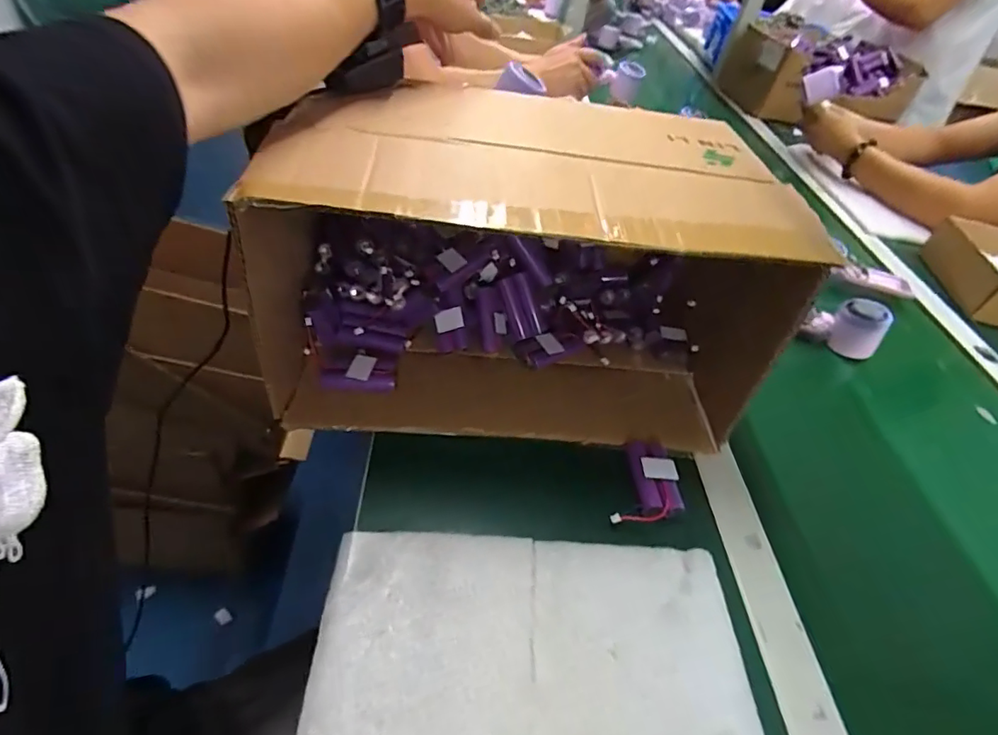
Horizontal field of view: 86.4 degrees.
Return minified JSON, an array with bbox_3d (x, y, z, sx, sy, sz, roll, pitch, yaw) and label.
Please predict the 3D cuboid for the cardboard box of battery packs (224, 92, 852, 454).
[{"bbox_3d":[0.025,-0.089,0.480,0.401,0.239,0.221,4,43,-3],"label":"cardboard box of battery packs"}]

